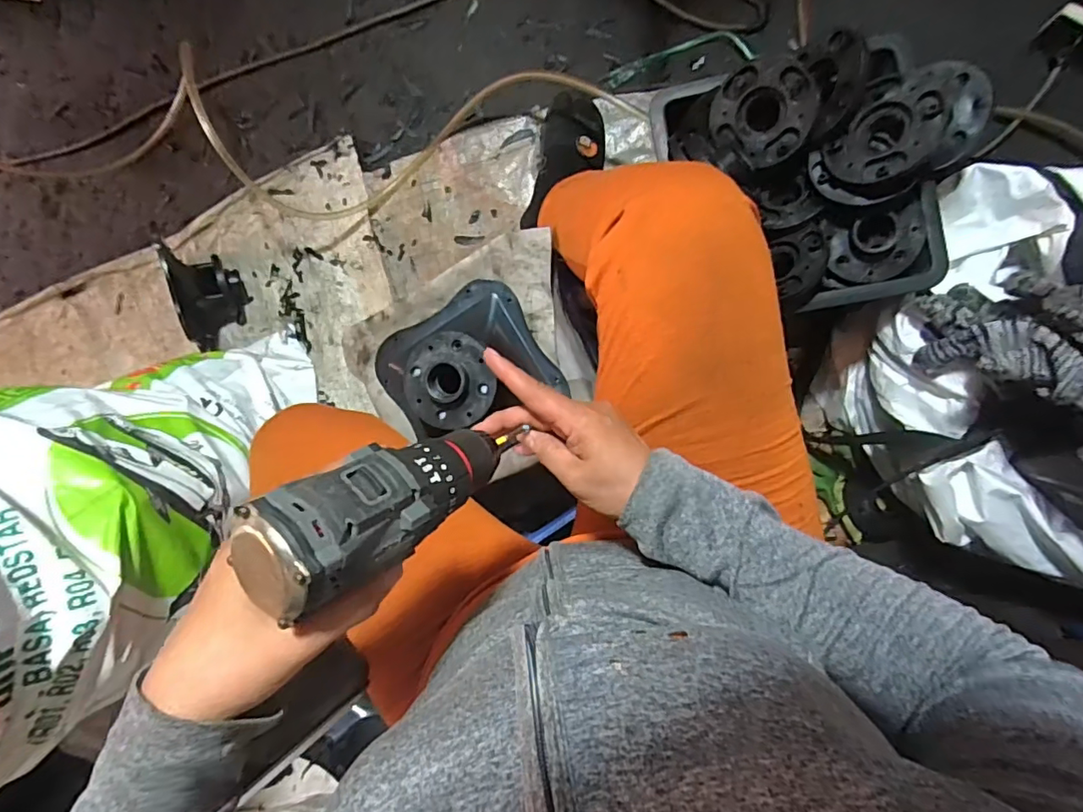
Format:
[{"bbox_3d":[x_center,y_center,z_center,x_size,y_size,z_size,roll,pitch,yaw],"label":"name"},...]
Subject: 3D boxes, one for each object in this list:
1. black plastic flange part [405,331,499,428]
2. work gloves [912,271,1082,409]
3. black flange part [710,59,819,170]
[{"bbox_3d":[-0.095,-0.024,0.538,0.089,0.026,0.094,1,93,9],"label":"black plastic flange part"},{"bbox_3d":[0.457,-0.054,0.485,0.165,0.121,0.126,-1,93,9],"label":"work gloves"},{"bbox_3d":[0.220,-0.289,0.538,0.090,0.028,0.093,-29,93,37],"label":"black flange part"}]

